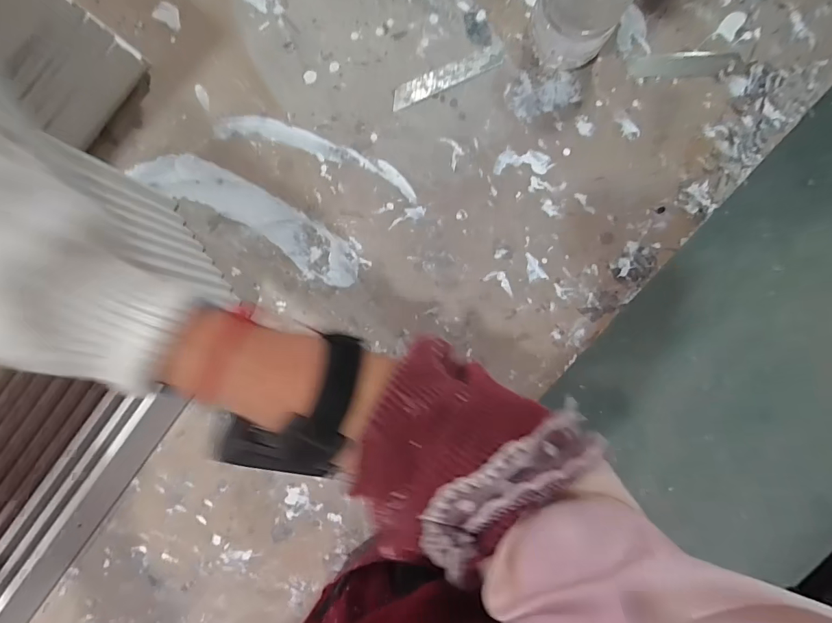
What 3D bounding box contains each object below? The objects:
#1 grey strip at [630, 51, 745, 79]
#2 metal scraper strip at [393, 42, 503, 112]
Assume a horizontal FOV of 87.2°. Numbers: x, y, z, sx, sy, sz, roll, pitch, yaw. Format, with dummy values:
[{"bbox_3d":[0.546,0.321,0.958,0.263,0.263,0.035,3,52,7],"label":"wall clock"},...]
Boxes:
[{"bbox_3d":[0.220,-0.202,0.355,0.091,0.004,0.019,-6,92,0],"label":"grey strip"},{"bbox_3d":[0.026,-0.192,0.355,0.097,0.004,0.017,-25,92,1],"label":"metal scraper strip"}]

